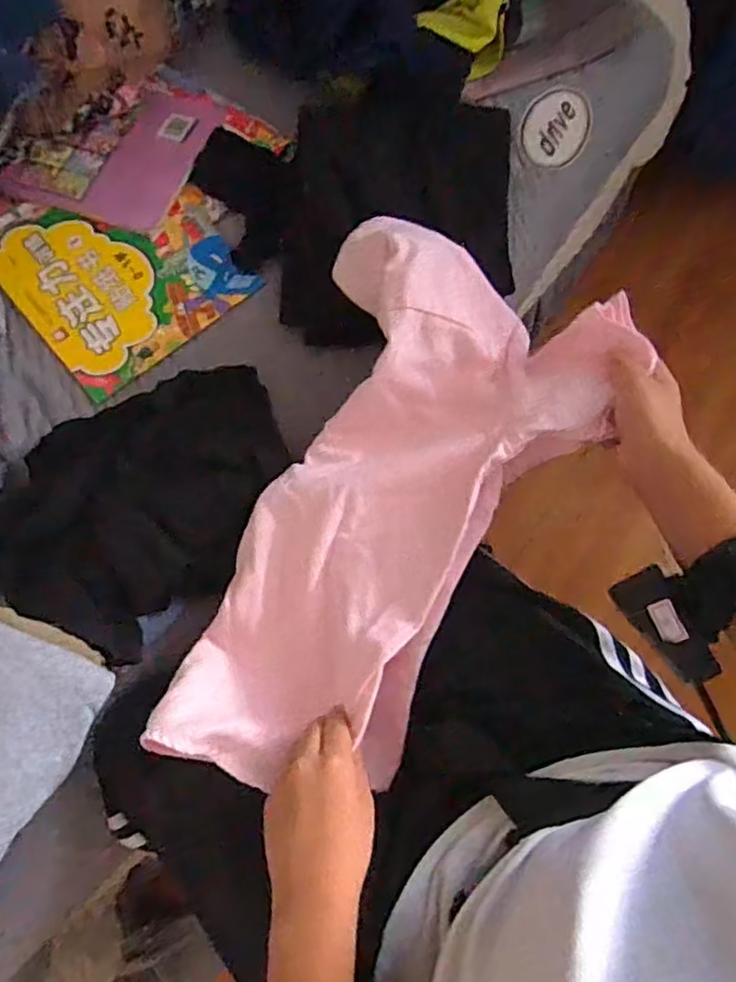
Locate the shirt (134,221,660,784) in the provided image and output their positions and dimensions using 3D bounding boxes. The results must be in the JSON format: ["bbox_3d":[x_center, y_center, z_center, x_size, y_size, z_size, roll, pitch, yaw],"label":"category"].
[{"bbox_3d":[0.004,0.005,0.470,0.216,0.079,0.410,28,79,8],"label":"shirt"}]

